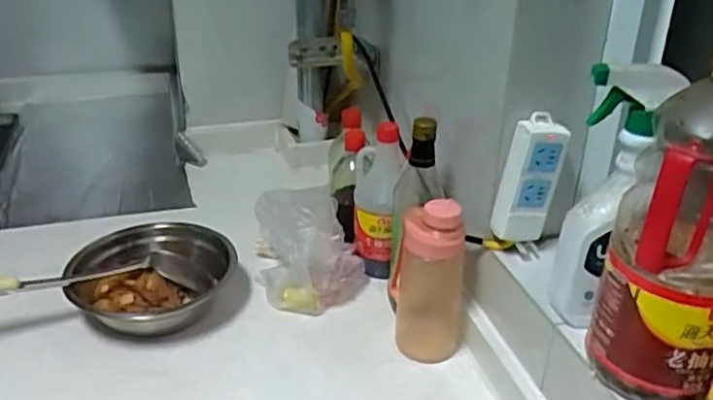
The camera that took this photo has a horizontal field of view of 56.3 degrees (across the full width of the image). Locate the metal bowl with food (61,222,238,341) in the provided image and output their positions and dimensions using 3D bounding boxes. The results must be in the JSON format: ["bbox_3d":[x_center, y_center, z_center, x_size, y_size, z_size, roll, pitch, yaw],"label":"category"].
[{"bbox_3d":[-0.269,0.104,0.899,0.213,0.062,0.229,1,30,0],"label":"metal bowl with food"}]

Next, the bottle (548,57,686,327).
[{"bbox_3d":[0.227,-0.001,0.614,0.066,0.232,0.072,16,31,33],"label":"bottle"}]

